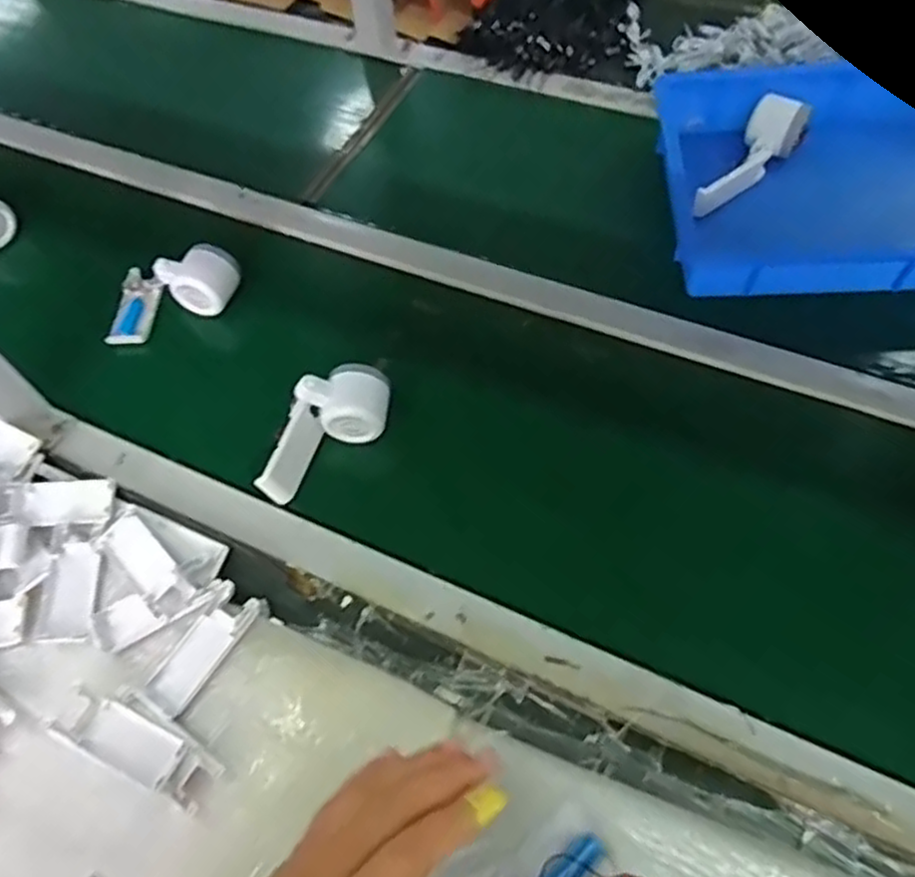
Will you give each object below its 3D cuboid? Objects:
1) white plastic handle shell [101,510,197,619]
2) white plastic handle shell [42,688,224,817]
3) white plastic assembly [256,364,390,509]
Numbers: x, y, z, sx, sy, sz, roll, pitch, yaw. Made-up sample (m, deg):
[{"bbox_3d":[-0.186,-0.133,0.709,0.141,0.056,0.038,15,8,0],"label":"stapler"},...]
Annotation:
[{"bbox_3d":[-0.259,0.106,0.607,0.105,0.011,0.035,39,67,23],"label":"white plastic handle shell"},{"bbox_3d":[-0.234,0.221,0.530,0.127,0.018,0.048,23,62,16],"label":"white plastic handle shell"},{"bbox_3d":[-0.124,-0.011,0.662,0.144,0.053,0.064,-33,63,-17],"label":"white plastic assembly"}]

